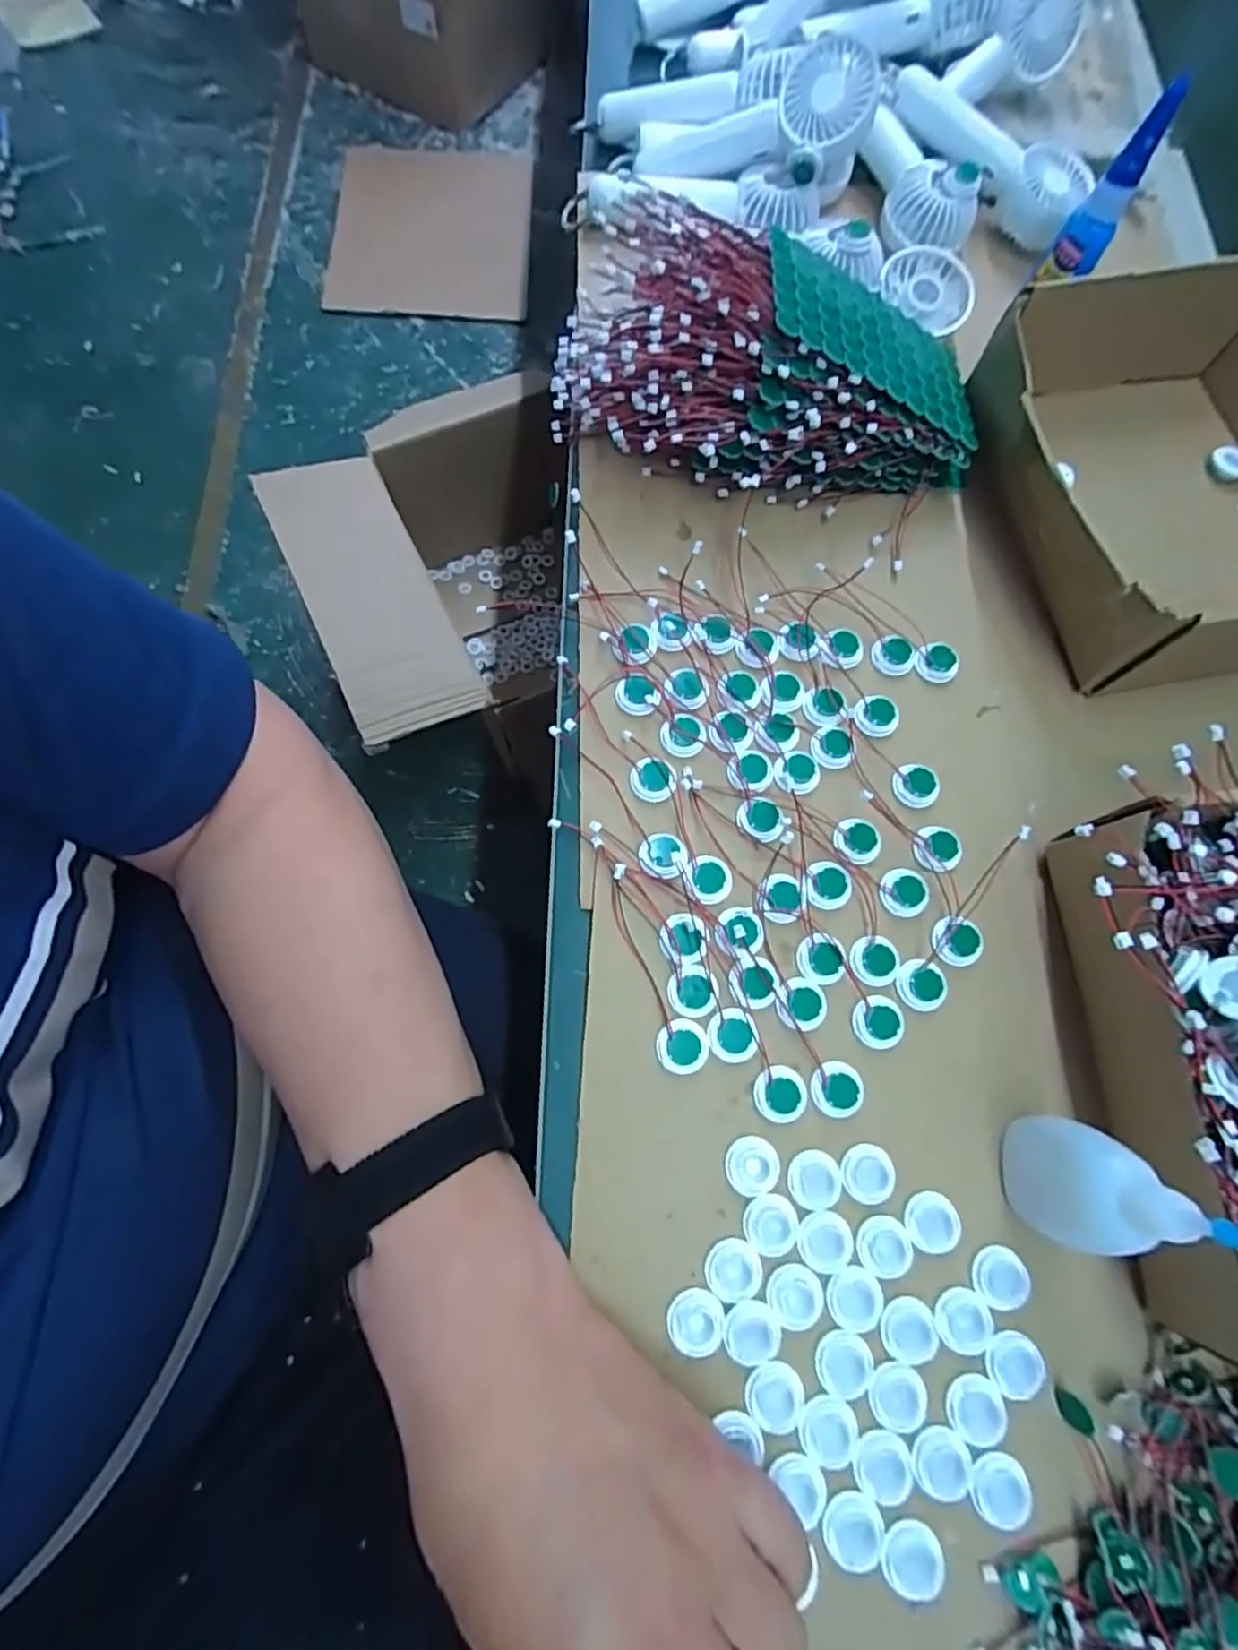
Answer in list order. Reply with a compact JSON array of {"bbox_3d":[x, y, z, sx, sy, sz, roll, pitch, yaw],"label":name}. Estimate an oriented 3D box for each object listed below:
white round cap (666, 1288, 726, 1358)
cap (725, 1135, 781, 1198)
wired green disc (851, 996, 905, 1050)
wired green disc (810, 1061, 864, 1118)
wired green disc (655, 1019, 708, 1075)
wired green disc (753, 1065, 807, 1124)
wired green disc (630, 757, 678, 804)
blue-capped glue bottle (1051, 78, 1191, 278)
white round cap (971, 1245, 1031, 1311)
[{"bbox_3d":[0.031,0.200,0.269,0.023,0.004,0.022,0,74,0],"label":"white round cap"},{"bbox_3d":[0.057,0.146,0.286,0.022,0.004,0.022,0,74,0],"label":"cap"},{"bbox_3d":[0.118,0.090,0.303,0.022,0.004,0.022,0,74,0],"label":"wired green disc"},{"bbox_3d":[0.096,0.117,0.295,0.022,0.007,0.022,0,74,0],"label":"wired green disc"},{"bbox_3d":[0.028,0.098,0.297,0.023,0.005,0.022,0,74,0],"label":"wired green disc"},{"bbox_3d":[0.071,0.118,0.293,0.022,0.006,0.023,0,74,0],"label":"wired green disc"},{"bbox_3d":[0.017,-0.023,0.332,0.022,0.004,0.023,-4,74,-1],"label":"wired green disc"},{"bbox_3d":[0.280,-0.360,0.377,0.026,0.076,0.027,27,76,8],"label":"blue-capped glue bottle"},{"bbox_3d":[0.158,0.188,0.278,0.021,0.005,0.022,0,74,0],"label":"white round cap"}]

